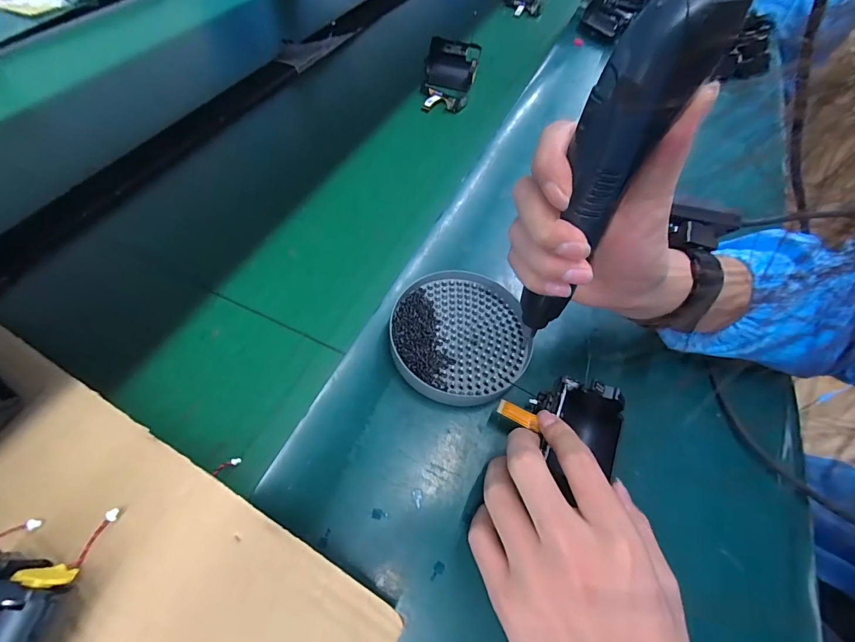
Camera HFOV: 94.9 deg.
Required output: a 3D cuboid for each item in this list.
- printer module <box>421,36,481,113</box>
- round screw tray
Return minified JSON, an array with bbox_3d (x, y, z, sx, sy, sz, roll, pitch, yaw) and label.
[{"bbox_3d":[0.029,-0.332,0.531,0.071,0.045,0.098,11,56,3],"label":"printer module"},{"bbox_3d":[0.027,0.010,0.320,0.110,0.018,0.111,2,56,-3],"label":"round screw tray"}]

